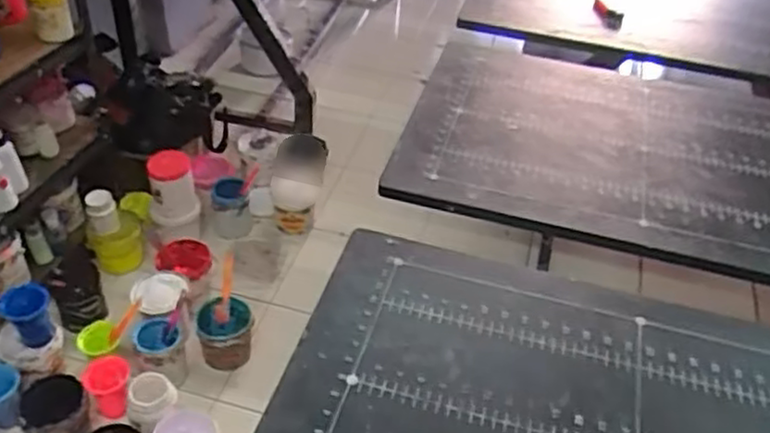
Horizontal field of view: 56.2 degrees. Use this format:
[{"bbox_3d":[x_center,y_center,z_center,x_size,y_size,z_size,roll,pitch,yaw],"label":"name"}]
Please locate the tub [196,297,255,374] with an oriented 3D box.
[{"bbox_3d":[-0.359,0.262,1.630,0.123,0.113,0.111,-8,42,-14],"label":"tub"}]

